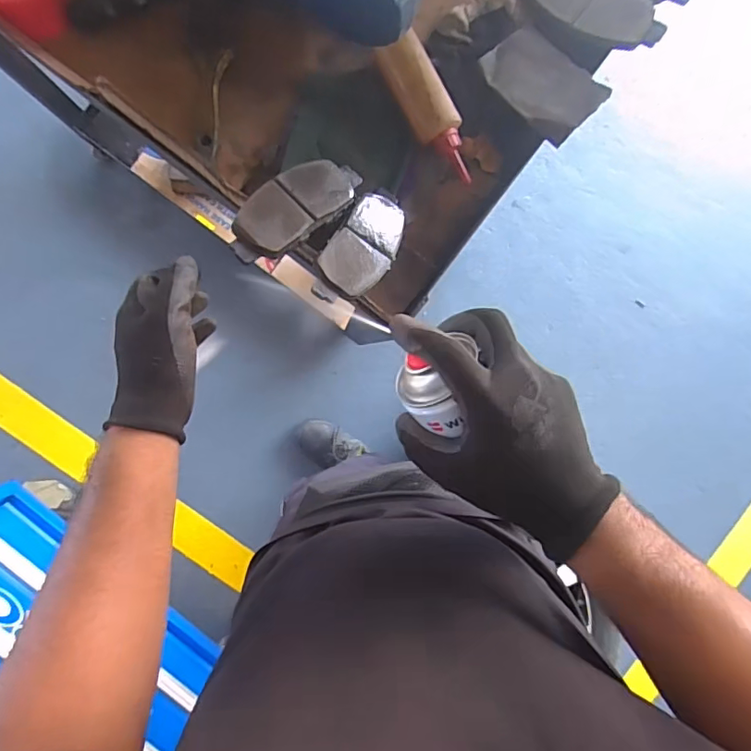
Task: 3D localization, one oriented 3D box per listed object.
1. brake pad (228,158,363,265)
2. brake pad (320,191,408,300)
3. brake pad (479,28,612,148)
[{"bbox_3d":[-0.069,-0.148,0.453,0.055,0.014,0.139,46,61,-5],"label":"brake pad"},{"bbox_3d":[-0.005,-0.123,0.473,0.054,0.013,0.131,31,58,-6],"label":"brake pad"},{"bbox_3d":[0.157,-0.276,0.488,0.065,0.013,0.112,-43,78,6],"label":"brake pad"}]

